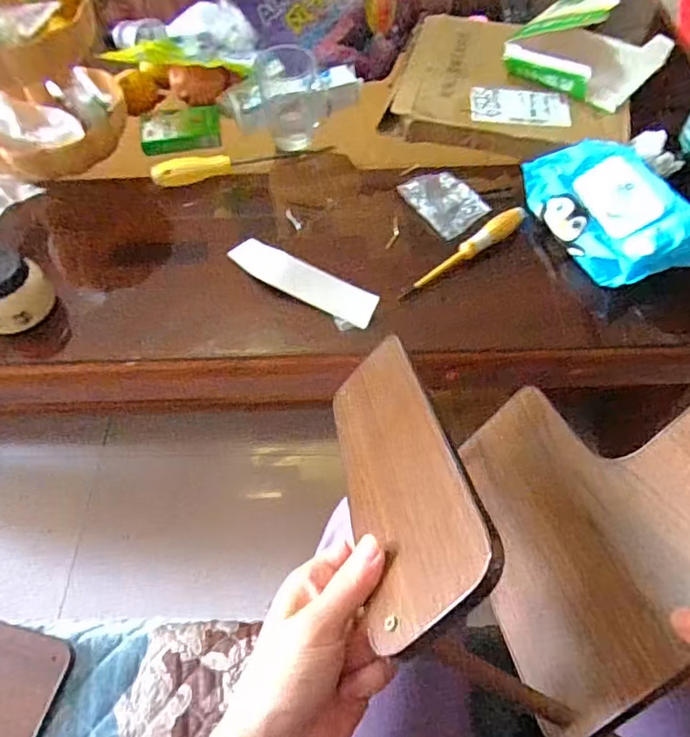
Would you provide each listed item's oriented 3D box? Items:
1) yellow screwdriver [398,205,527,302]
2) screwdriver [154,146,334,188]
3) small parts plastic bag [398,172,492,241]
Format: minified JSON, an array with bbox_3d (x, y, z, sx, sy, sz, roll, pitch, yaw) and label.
[{"bbox_3d":[0.148,-0.140,0.688,0.203,0.026,0.026,-36,63,-20],"label":"yellow screwdriver"},{"bbox_3d":[-0.138,-0.286,0.786,0.248,0.028,0.024,-12,57,-7],"label":"screwdriver"},{"bbox_3d":[0.127,-0.218,0.739,0.079,0.016,0.105,-31,61,-18],"label":"small parts plastic bag"}]

